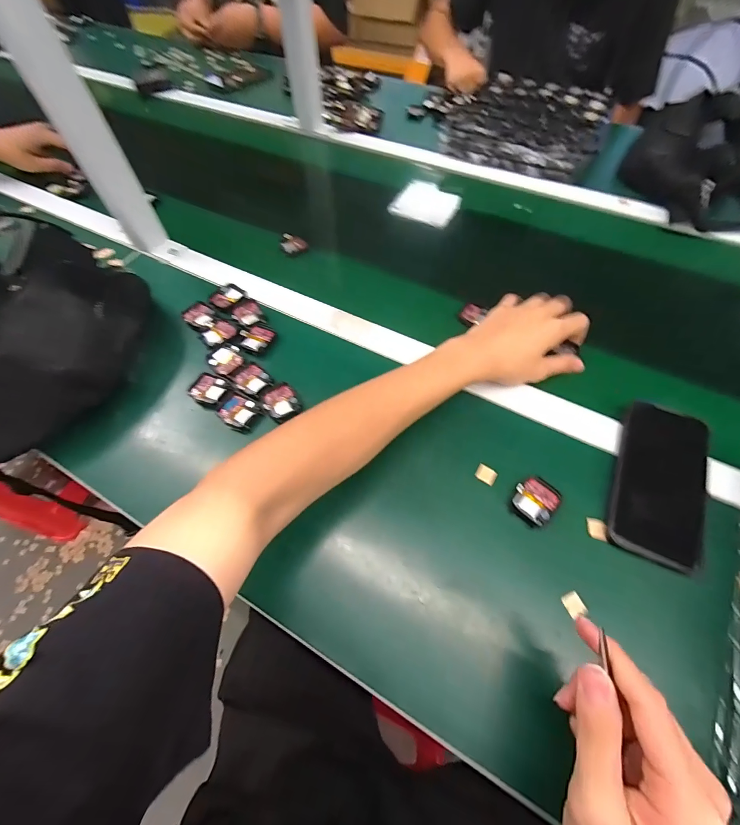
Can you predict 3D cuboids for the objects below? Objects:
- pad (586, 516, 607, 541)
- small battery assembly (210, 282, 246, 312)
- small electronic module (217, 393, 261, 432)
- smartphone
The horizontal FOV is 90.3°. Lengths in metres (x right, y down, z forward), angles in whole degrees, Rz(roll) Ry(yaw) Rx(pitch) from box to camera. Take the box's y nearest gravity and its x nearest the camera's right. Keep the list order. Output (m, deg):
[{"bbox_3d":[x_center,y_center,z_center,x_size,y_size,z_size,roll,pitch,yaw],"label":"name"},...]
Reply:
[{"bbox_3d":[0.212,0.109,0.344,0.016,0.004,0.019,14,61,10],"label":"pad"},{"bbox_3d":[-0.196,-0.159,0.508,0.036,0.008,0.048,26,63,16],"label":"small battery assembly"},{"bbox_3d":[-0.149,-0.002,0.413,0.044,0.007,0.038,20,62,13],"label":"small electronic module"},{"bbox_3d":[0.282,0.064,0.356,0.076,0.014,0.160,21,62,14],"label":"smartphone"}]

